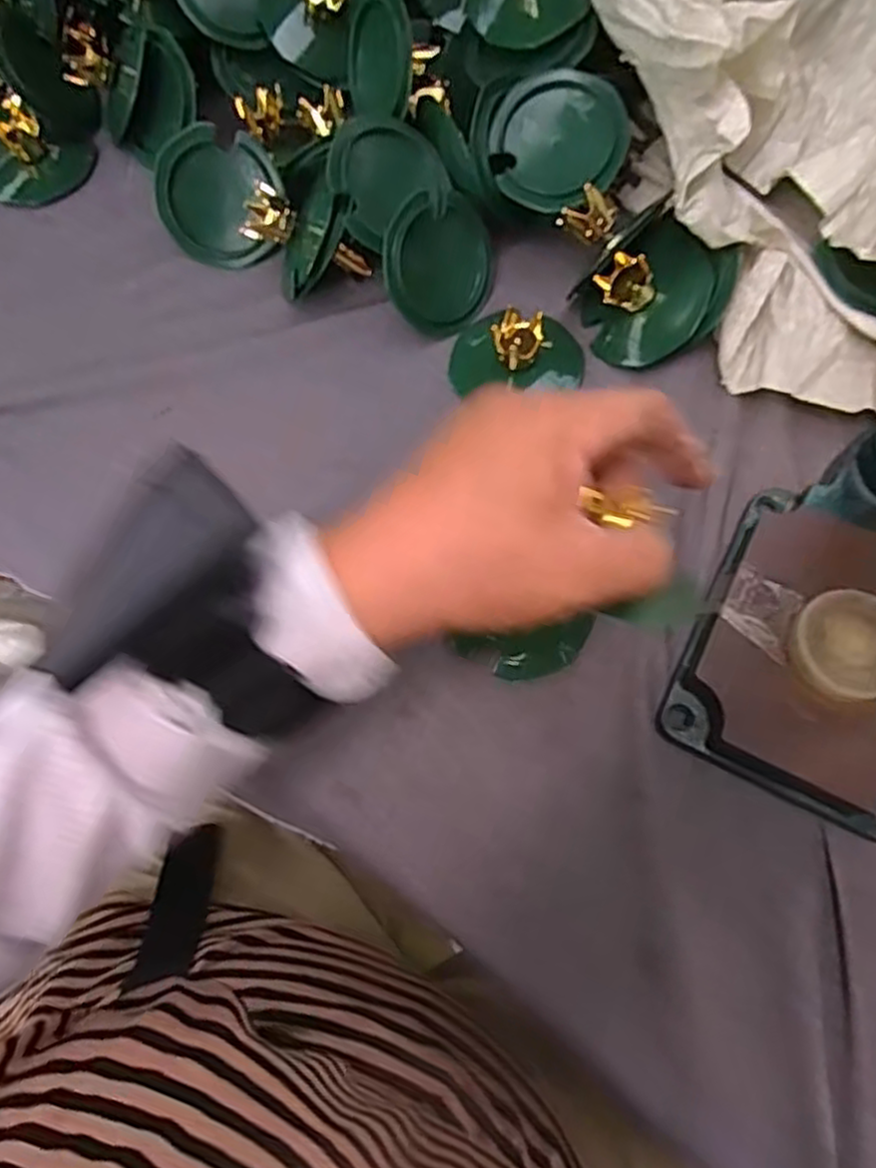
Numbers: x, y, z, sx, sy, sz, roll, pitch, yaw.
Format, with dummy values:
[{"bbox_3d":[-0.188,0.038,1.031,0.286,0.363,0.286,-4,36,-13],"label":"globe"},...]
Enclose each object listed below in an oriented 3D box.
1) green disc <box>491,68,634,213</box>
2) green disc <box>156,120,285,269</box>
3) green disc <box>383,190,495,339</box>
[{"bbox_3d":[0.068,-0.251,0.420,0.073,0.011,0.072,1,97,8],"label":"green disc"},{"bbox_3d":[-0.137,-0.238,0.461,0.075,0.012,0.076,3,112,8],"label":"green disc"},{"bbox_3d":[0.001,-0.187,0.434,0.075,0.074,0.010,-38,36,-18],"label":"green disc"}]

